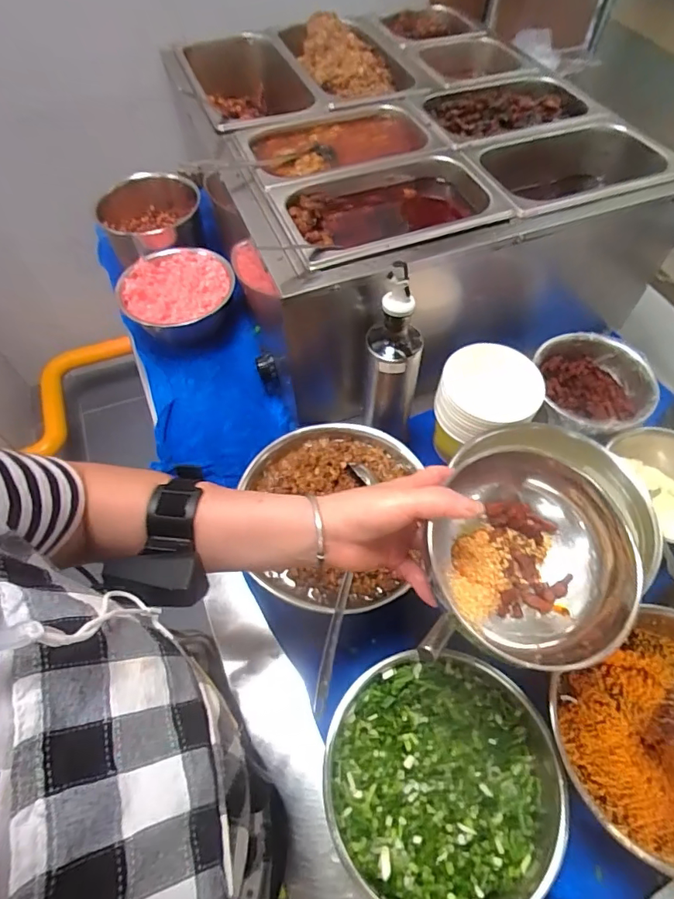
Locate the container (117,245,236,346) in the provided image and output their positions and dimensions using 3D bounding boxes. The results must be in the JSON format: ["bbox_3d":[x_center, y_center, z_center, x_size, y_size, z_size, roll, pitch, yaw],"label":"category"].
[{"bbox_3d":[-0.243,-0.236,0.772,0.167,0.069,0.154,1,59,0],"label":"container"}]

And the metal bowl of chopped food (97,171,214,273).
[{"bbox_3d":[-0.302,-0.382,0.840,0.167,0.102,0.156,0,59,0],"label":"metal bowl of chopped food"}]

